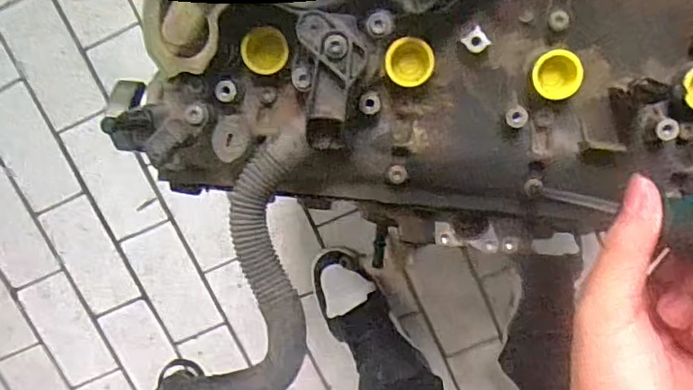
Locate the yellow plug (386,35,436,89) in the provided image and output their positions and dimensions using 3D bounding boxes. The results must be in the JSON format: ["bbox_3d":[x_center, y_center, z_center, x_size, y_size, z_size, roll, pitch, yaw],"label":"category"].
[{"bbox_3d":[0.039,-0.081,0.360,0.029,0.010,0.029,0,103,2],"label":"yellow plug"}]

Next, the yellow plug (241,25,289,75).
[{"bbox_3d":[-0.050,-0.089,0.364,0.028,0.008,0.028,0,103,2],"label":"yellow plug"}]

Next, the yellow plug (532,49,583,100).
[{"bbox_3d":[0.126,-0.073,0.358,0.027,0.020,0.028,0,103,2],"label":"yellow plug"}]

